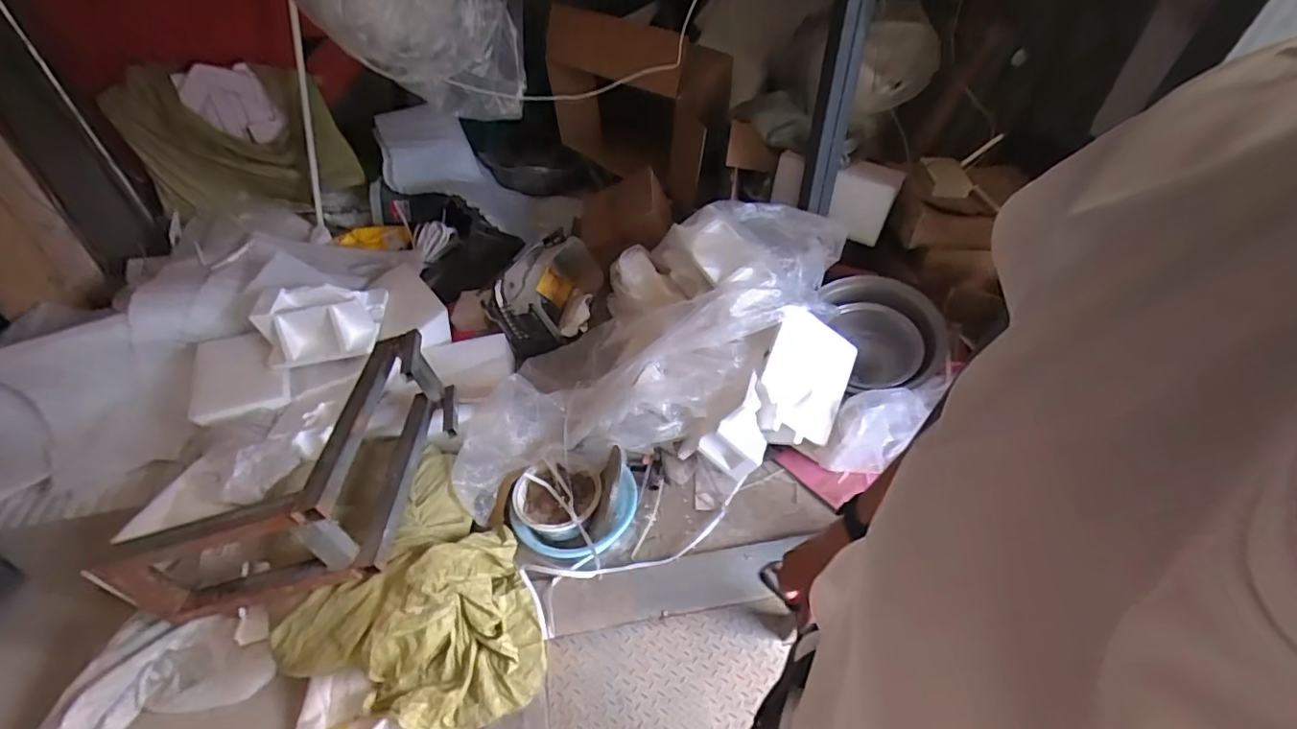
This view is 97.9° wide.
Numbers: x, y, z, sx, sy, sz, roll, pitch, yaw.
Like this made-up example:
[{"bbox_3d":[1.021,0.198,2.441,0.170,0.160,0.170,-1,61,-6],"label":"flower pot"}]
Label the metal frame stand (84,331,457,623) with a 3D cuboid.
[{"bbox_3d":[-0.771,0.244,1.252,0.480,0.265,0.533,1,44,3],"label":"metal frame stand"}]

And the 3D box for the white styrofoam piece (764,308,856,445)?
[{"bbox_3d":[0.433,0.033,1.538,0.264,0.031,0.341,28,72,-19],"label":"white styrofoam piece"}]

